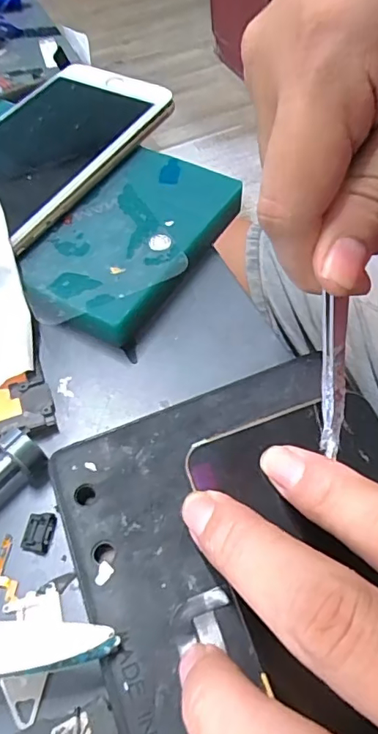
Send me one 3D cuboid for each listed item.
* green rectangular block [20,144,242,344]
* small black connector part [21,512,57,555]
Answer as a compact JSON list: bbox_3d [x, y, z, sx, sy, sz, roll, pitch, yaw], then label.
[{"bbox_3d":[-0.027,-0.058,0.239,0.068,0.018,0.111,26,61,21],"label":"green rectangular block"},{"bbox_3d":[-0.051,0.056,0.172,0.010,0.004,0.013,6,56,9],"label":"small black connector part"}]

